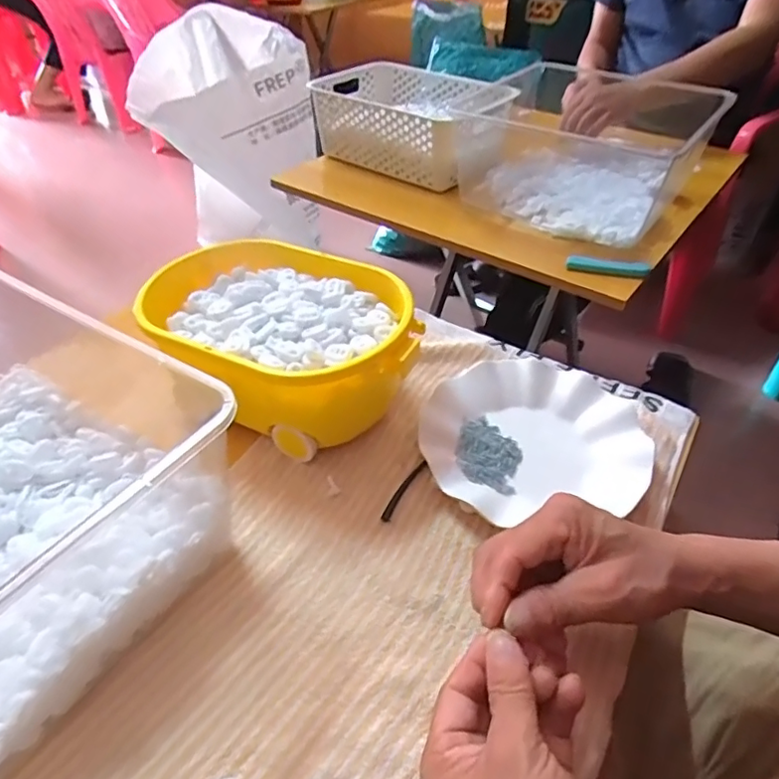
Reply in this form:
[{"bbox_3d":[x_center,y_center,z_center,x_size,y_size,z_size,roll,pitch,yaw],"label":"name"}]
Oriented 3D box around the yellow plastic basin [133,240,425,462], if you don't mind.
[{"bbox_3d":[-0.095,-0.043,0.499,0.252,0.089,0.165,17,45,18],"label":"yellow plastic basin"}]

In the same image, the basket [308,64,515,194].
[{"bbox_3d":[0.029,-0.459,0.958,0.309,0.101,0.199,30,50,30],"label":"basket"}]

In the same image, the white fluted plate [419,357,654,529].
[{"bbox_3d":[0.120,0.036,0.483,0.186,0.023,0.164,-7,42,-6],"label":"white fluted plate"}]

